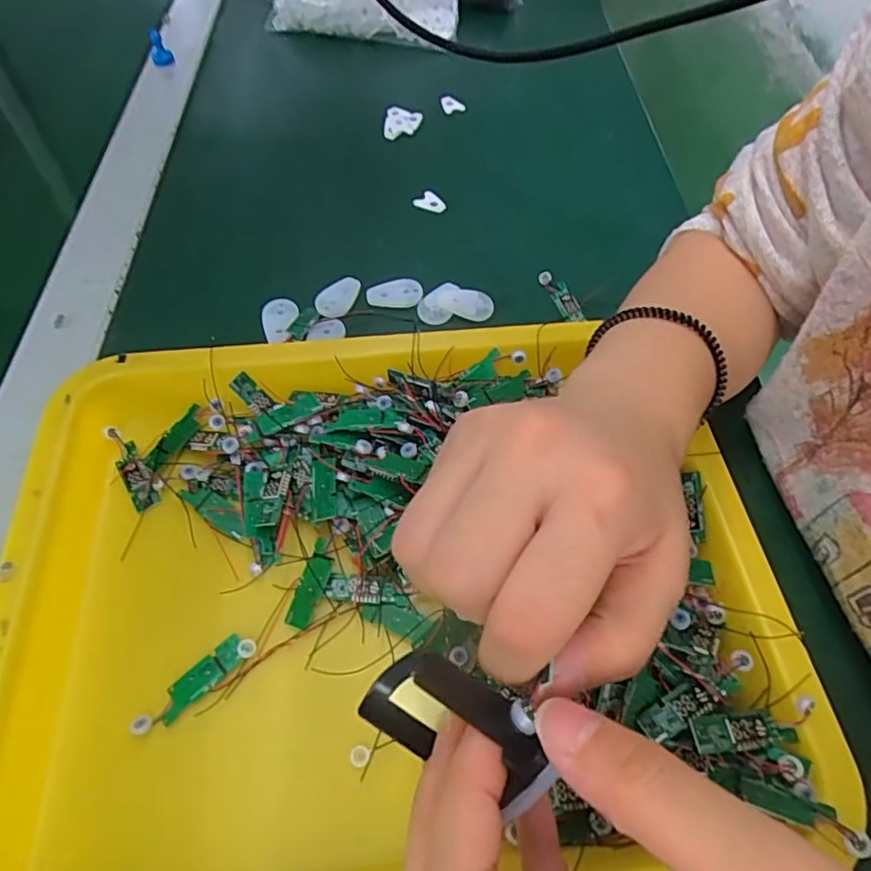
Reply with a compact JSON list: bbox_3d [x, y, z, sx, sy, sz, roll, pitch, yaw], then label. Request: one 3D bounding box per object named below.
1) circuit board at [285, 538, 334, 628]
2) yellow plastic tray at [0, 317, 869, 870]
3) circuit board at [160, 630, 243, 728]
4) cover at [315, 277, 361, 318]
[{"bbox_3d":[-0.057,0.069,0.280,0.012,0.004,0.040,13,70,9],"label":"circuit board"},{"bbox_3d":[-0.032,0.062,0.273,0.343,0.036,0.259,-4,56,-3],"label":"yellow plastic tray"},{"bbox_3d":[-0.101,0.103,0.259,0.041,0.004,0.013,-39,64,-23],"label":"circuit board"},{"bbox_3d":[-0.062,-0.091,0.390,0.018,0.006,0.034,31,61,20],"label":"cover"}]

